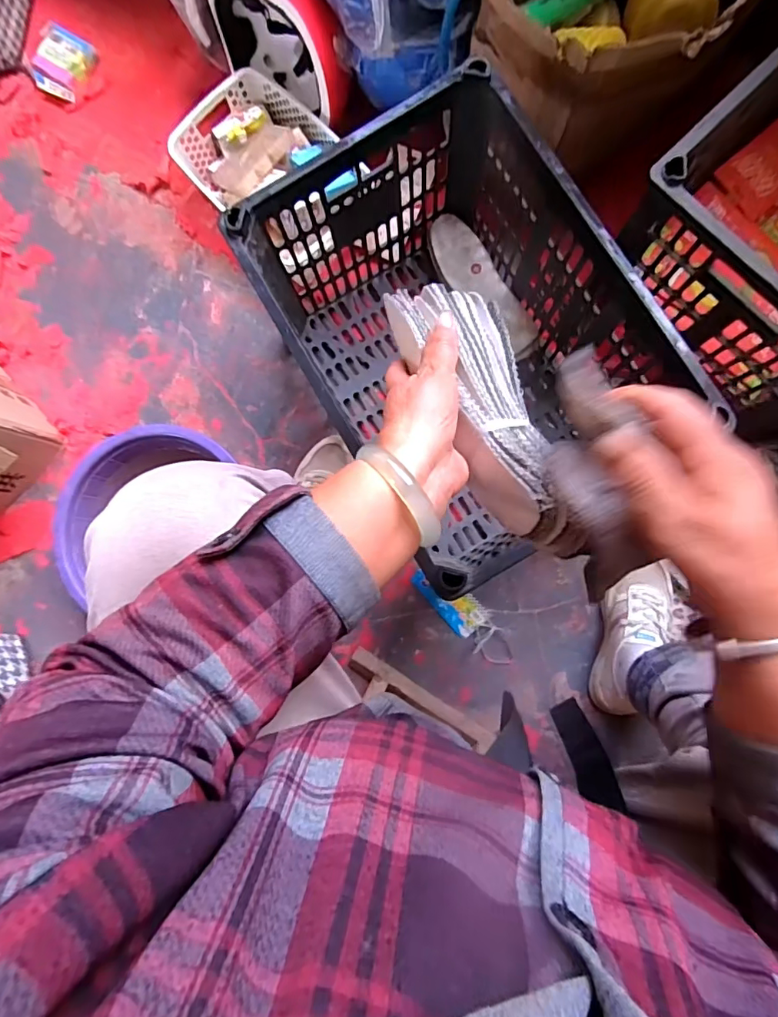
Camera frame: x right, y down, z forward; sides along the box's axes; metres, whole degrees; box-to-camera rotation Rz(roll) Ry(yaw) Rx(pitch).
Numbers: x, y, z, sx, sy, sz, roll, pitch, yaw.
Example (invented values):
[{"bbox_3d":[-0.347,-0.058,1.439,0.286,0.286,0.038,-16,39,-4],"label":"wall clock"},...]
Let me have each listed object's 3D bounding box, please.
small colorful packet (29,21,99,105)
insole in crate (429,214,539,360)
[{"bbox_3d":[-0.573,-0.780,0.871,0.098,0.021,0.106,29,88,5],"label":"small colorful packet"},{"bbox_3d":[0.140,-0.331,0.754,0.070,0.014,0.232,-34,94,21],"label":"insole in crate"}]

